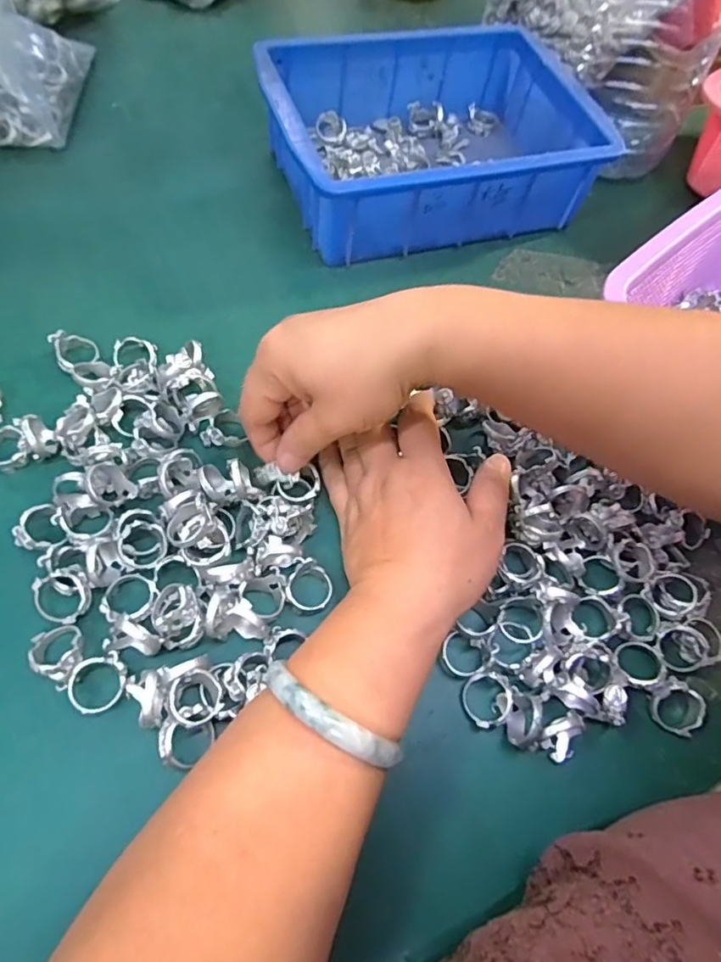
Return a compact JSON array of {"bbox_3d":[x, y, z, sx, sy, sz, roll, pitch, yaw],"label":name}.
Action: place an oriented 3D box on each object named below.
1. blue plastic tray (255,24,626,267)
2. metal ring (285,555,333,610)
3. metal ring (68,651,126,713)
[{"bbox_3d":[0.055,-0.274,0.444,0.239,0.067,0.169,-14,66,-15],"label":"blue plastic tray"},{"bbox_3d":[-0.027,0.055,0.294,0.026,0.007,0.027,6,67,-14],"label":"metal ring"},{"bbox_3d":[-0.123,0.096,0.261,0.027,0.007,0.025,0,86,-5],"label":"metal ring"}]

